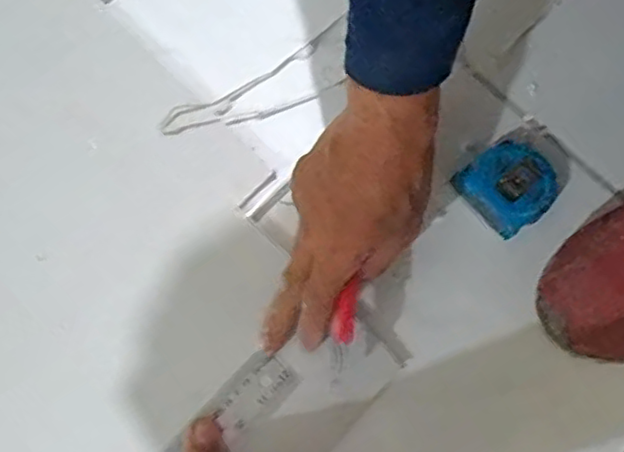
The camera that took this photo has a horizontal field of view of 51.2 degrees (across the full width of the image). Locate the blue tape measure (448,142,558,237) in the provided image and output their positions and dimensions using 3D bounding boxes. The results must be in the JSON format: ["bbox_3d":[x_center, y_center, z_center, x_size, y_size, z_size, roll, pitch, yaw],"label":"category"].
[{"bbox_3d":[0.142,-0.028,0.477,0.057,0.031,0.060,-40,81,-10],"label":"blue tape measure"}]

